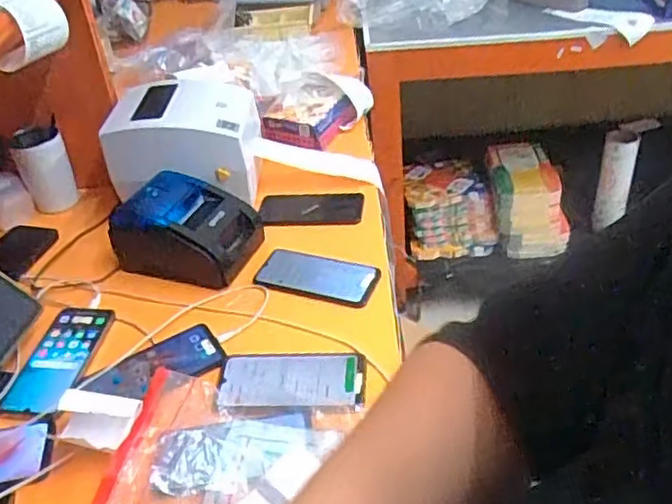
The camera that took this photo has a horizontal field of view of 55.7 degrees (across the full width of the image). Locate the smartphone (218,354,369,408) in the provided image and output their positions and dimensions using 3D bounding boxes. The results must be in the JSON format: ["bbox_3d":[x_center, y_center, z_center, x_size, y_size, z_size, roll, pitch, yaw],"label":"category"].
[{"bbox_3d":[-0.050,0.143,0.725,0.163,0.006,0.076,-3,39,4],"label":"smartphone"}]

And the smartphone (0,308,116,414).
[{"bbox_3d":[-0.336,0.129,0.781,0.082,0.011,0.161,7,47,3],"label":"smartphone"}]

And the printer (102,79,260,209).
[{"bbox_3d":[-0.236,-0.195,1.032,0.208,0.141,0.209,-7,39,0],"label":"printer"}]

